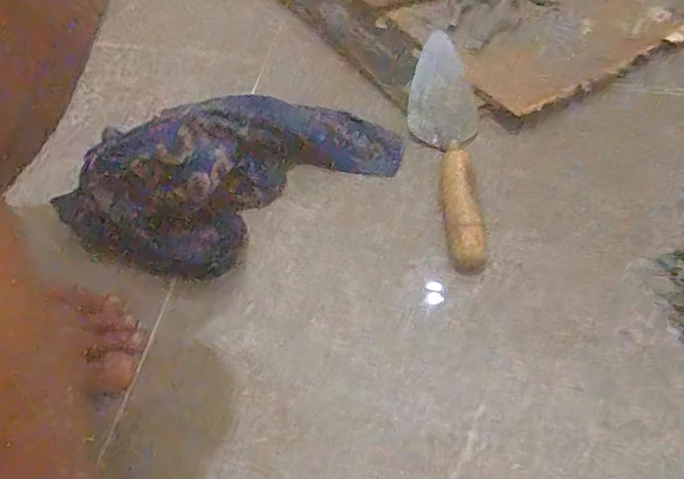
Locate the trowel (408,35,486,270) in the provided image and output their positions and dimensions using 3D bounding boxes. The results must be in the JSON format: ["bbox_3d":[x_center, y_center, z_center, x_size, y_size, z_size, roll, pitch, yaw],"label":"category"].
[{"bbox_3d":[0.108,-0.107,0.605,0.074,0.040,0.309,-1,56,4],"label":"trowel"}]

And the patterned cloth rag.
[{"bbox_3d":[-0.096,-0.061,0.559,0.330,0.085,0.132,-22,57,-9],"label":"patterned cloth rag"}]

